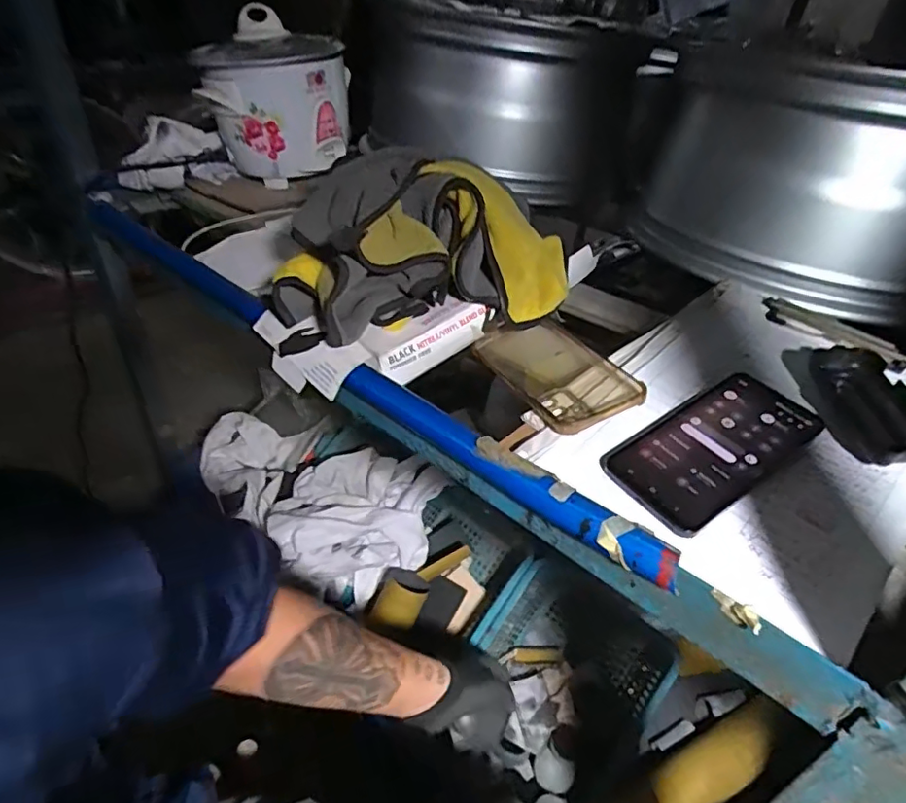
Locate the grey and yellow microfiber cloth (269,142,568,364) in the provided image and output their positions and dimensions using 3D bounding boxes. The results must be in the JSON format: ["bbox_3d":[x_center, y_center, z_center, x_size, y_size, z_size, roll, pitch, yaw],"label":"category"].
[{"bbox_3d":[-0.033,-0.143,0.496,0.247,0.116,0.140,-10,39,-20],"label":"grey and yellow microfiber cloth"}]

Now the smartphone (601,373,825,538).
[{"bbox_3d":[0.193,0.031,0.406,0.163,0.009,0.079,-27,53,-23],"label":"smartphone"}]

